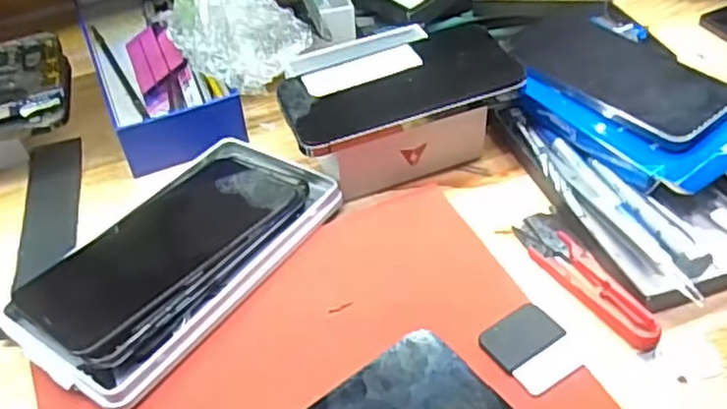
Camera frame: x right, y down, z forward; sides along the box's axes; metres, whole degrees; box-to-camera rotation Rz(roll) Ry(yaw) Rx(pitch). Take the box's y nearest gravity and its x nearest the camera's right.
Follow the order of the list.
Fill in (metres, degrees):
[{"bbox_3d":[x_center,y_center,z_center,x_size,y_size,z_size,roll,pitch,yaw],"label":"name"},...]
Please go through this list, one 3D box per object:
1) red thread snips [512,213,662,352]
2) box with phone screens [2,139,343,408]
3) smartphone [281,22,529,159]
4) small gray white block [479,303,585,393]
[{"bbox_3d":[0.121,0.040,0.394,0.030,0.008,0.103,-21,47,-16],"label":"red thread snips"},{"bbox_3d":[-0.106,0.023,0.407,0.111,0.027,0.187,22,51,24],"label":"box with phone screens"},{"bbox_3d":[0.021,-0.074,0.445,0.142,0.012,0.077,-19,46,-8],"label":"smartphone"},{"bbox_3d":[0.084,0.071,0.354,0.039,0.004,0.043,-29,50,-22],"label":"small gray white block"}]

